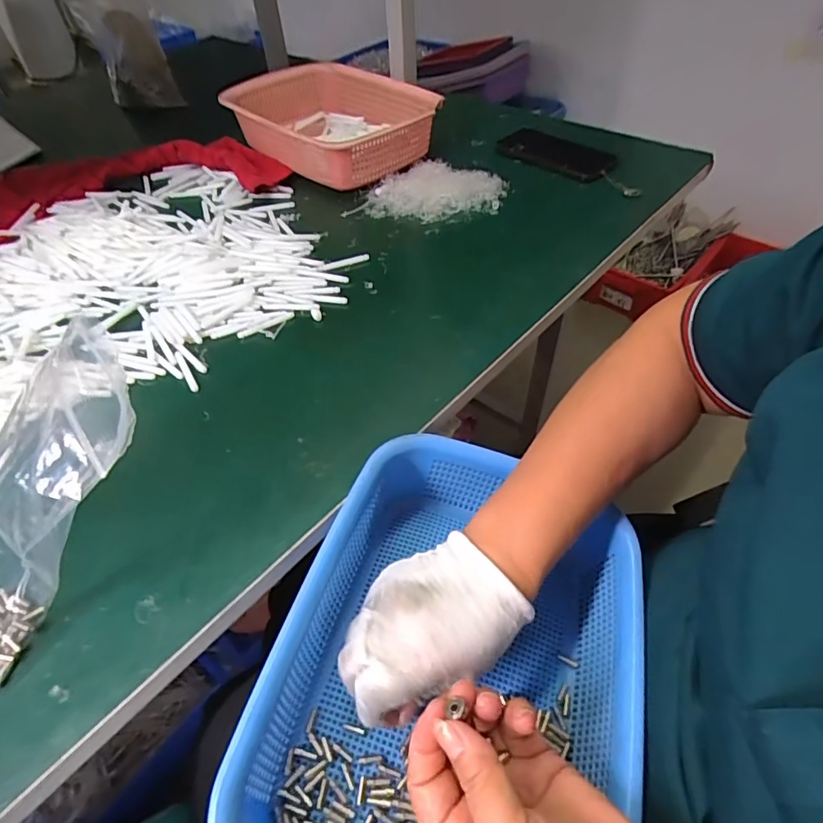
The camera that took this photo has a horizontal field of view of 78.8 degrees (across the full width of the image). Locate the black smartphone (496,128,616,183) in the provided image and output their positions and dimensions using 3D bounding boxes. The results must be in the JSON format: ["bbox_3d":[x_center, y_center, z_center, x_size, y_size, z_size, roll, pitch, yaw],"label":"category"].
[{"bbox_3d":[0.196,-0.355,0.693,0.159,0.014,0.077,31,58,27],"label":"black smartphone"}]

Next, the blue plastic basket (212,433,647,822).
[{"bbox_3d":[0.033,0.160,0.324,0.206,0.097,0.285,13,52,12],"label":"blue plastic basket"}]

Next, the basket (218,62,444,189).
[{"bbox_3d":[-0.121,-0.423,0.726,0.218,0.079,0.302,-36,56,-25],"label":"basket"}]

